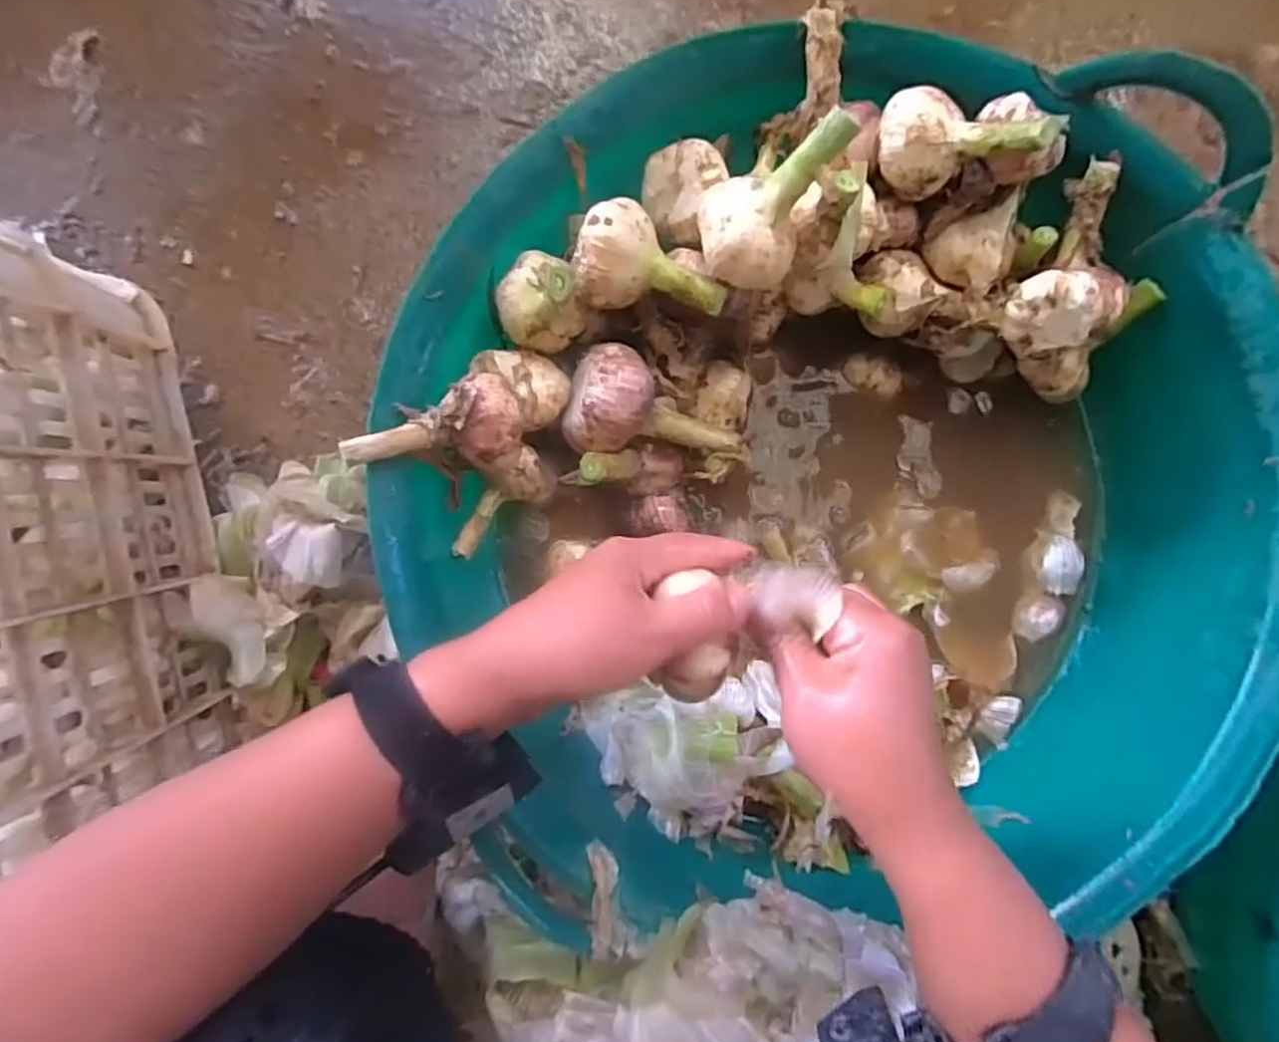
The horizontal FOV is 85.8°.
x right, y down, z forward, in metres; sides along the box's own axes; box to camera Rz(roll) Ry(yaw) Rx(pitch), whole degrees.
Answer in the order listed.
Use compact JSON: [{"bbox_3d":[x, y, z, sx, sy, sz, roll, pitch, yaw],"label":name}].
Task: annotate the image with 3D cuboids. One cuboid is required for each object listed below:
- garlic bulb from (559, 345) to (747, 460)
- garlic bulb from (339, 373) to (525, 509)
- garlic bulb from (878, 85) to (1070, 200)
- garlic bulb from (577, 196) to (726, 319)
[{"bbox_3d":[0.013,-0.070,0.445,0.124,0.049,0.066,13,84,-36],"label":"garlic bulb"},{"bbox_3d":[-0.107,-0.043,0.389,0.095,0.055,0.054,-33,88,-6],"label":"garlic bulb"},{"bbox_3d":[0.183,-0.213,0.398,0.089,0.054,0.052,12,48,13],"label":"garlic bulb"},{"bbox_3d":[0.007,-0.153,0.405,0.087,0.041,0.051,3,85,-4],"label":"garlic bulb"}]

